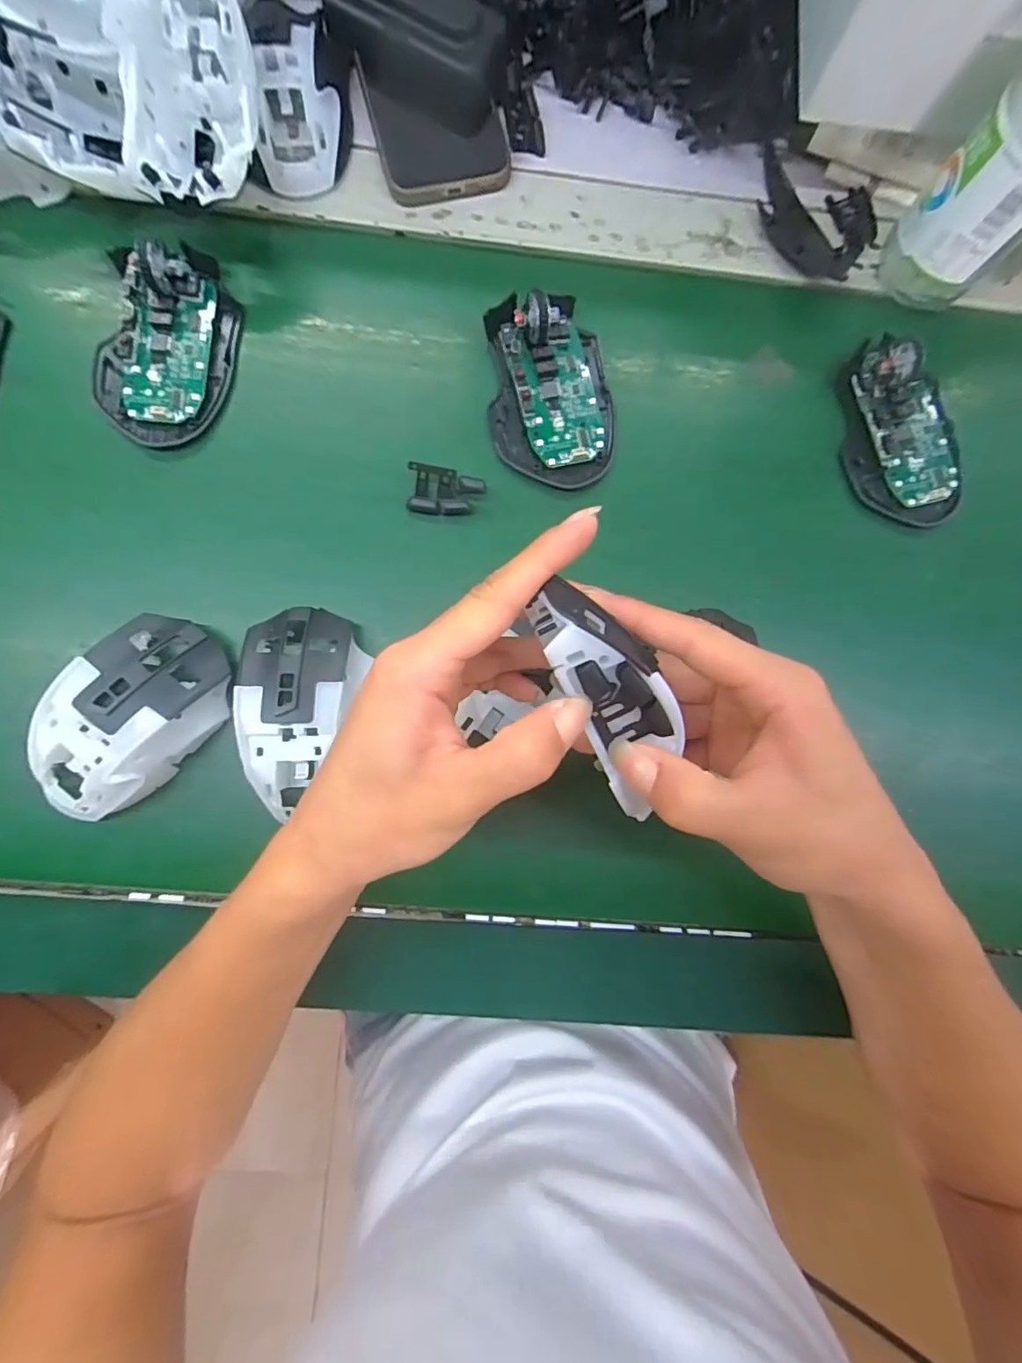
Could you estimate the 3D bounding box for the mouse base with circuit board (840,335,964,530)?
[{"bbox_3d":[0.241,-0.154,0.322,0.065,0.028,0.112,-8,87,-5],"label":"mouse base with circuit board"}]

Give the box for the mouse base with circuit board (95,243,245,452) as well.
[{"bbox_3d":[-0.196,-0.192,0.302,0.072,0.025,0.111,8,85,-3],"label":"mouse base with circuit board"}]

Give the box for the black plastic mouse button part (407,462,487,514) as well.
[{"bbox_3d":[-0.037,-0.108,0.306,0.042,0.015,0.023,7,86,-3],"label":"black plastic mouse button part"}]

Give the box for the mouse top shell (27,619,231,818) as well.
[{"bbox_3d":[-0.196,0.021,0.278,0.066,0.037,0.116,33,84,-1],"label":"mouse top shell"}]

